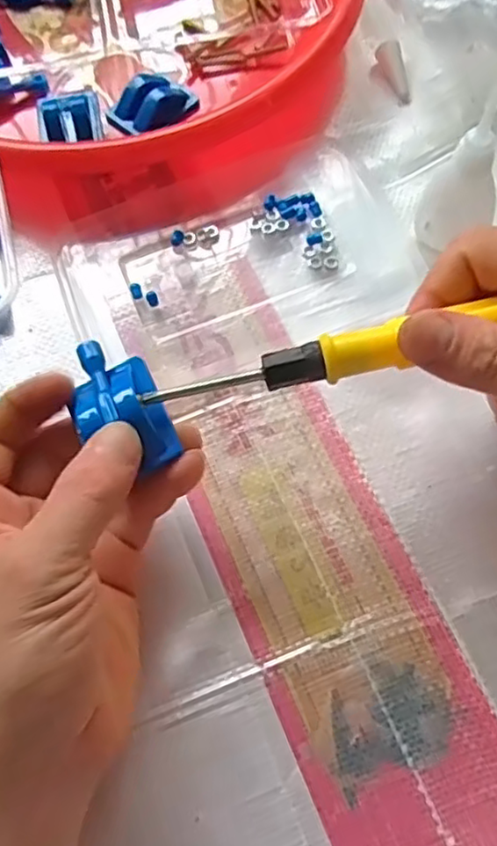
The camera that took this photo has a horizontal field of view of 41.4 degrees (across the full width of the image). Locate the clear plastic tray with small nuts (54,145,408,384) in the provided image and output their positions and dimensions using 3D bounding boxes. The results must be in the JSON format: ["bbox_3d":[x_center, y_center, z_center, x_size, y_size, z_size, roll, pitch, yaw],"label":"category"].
[{"bbox_3d":[-0.009,-0.082,0.331,0.161,0.007,0.091,-24,67,-8],"label":"clear plastic tray with small nuts"}]

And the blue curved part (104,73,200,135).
[{"bbox_3d":[-0.053,-0.178,0.365,0.046,0.016,0.027,-36,70,-13],"label":"blue curved part"}]

